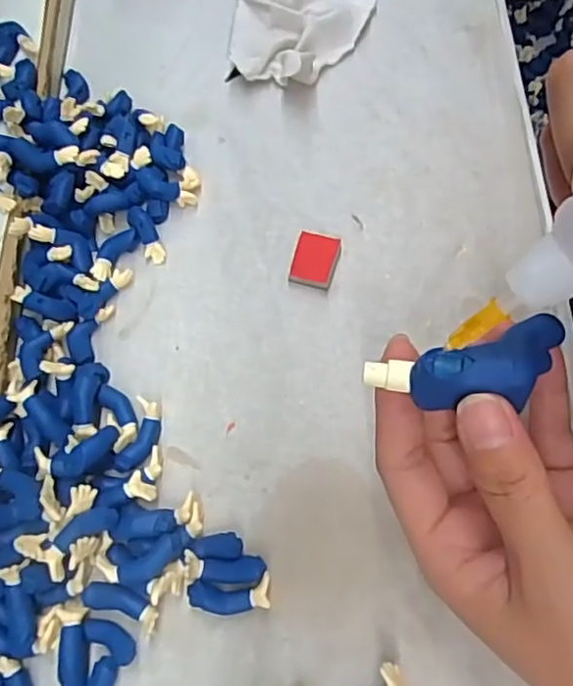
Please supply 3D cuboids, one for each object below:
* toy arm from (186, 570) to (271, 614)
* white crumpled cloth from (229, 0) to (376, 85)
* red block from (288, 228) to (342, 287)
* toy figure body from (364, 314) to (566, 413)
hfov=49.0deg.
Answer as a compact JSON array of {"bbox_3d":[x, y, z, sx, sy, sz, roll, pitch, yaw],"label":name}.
[{"bbox_3d":[-0.020,0.089,0.222,0.028,0.007,0.012,-7,69,2],"label":"toy arm"},{"bbox_3d":[0.003,-0.156,0.307,0.059,0.019,0.069,26,73,13],"label":"white crumpled cloth"},{"bbox_3d":[0.012,-0.036,0.268,0.018,0.006,0.023,13,71,9],"label":"red block"},{"bbox_3d":[0.050,0.008,0.176,0.053,0.012,0.017,-16,67,20],"label":"toy figure body"}]

